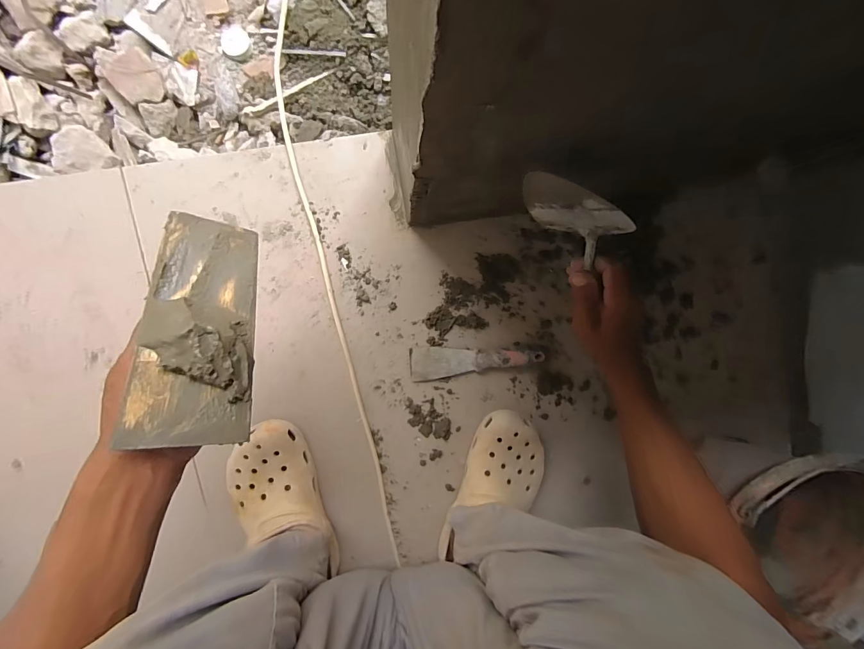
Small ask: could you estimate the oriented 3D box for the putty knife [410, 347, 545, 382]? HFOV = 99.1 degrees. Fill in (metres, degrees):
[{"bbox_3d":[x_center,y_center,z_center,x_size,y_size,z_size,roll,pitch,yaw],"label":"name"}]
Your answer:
[{"bbox_3d":[0.061,0.051,0.522,0.181,0.028,0.046,-6,97,-4],"label":"putty knife"}]

